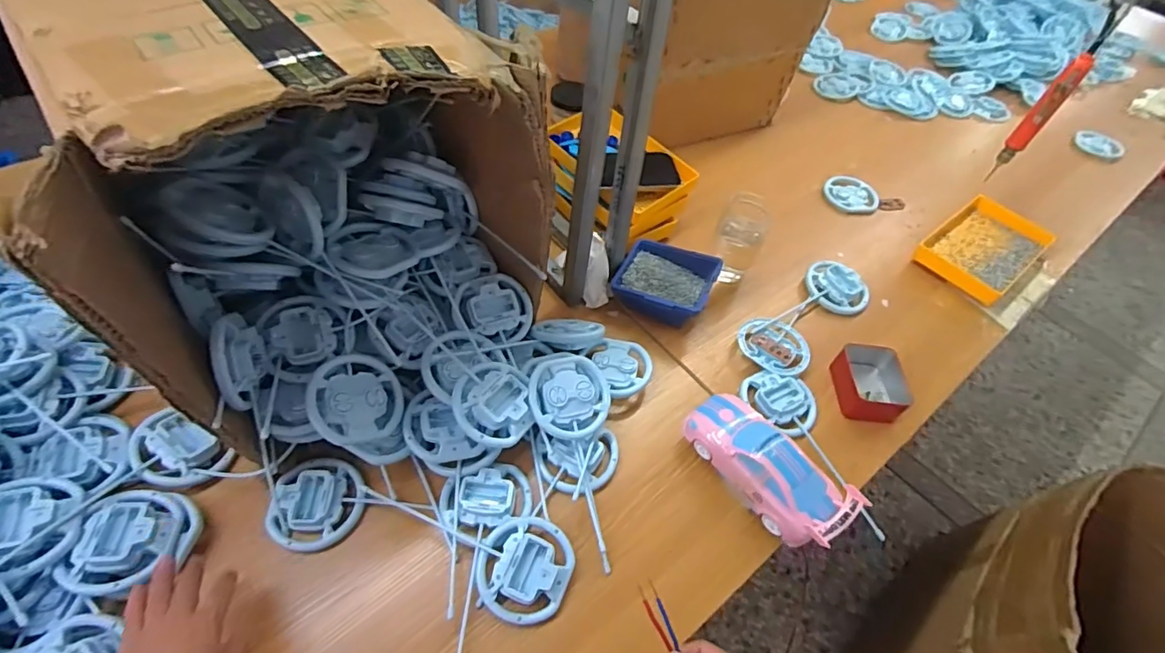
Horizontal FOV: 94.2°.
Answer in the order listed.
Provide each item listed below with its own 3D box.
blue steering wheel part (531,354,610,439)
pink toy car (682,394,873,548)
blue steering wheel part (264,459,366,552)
[{"bbox_3d":[-0.017,0.087,0.685,0.101,0.023,0.105,5,76,-22],"label":"blue steering wheel part"},{"bbox_3d":[0.222,0.164,0.652,0.089,0.064,0.209,-30,60,-24],"label":"pink toy car"},{"bbox_3d":[-0.311,0.208,0.638,0.099,0.031,0.107,3,53,-4],"label":"blue steering wheel part"}]

